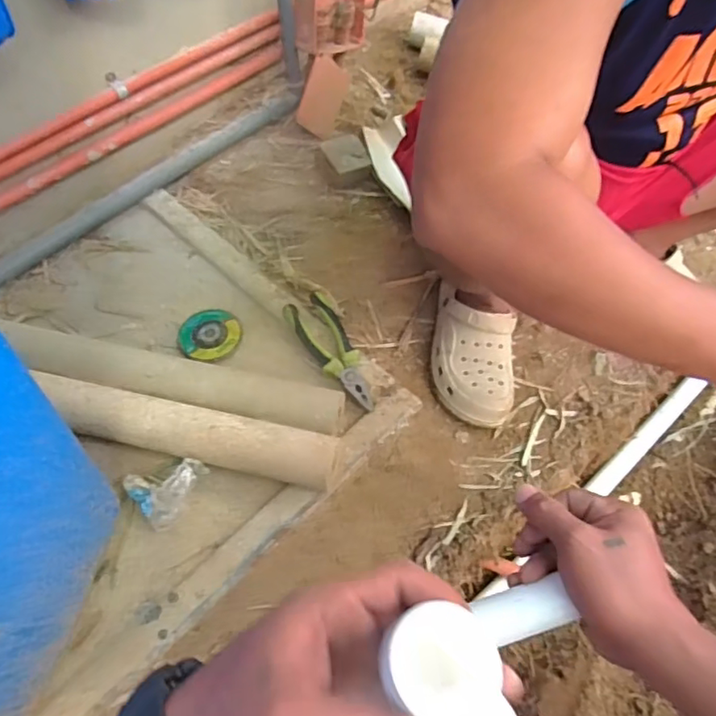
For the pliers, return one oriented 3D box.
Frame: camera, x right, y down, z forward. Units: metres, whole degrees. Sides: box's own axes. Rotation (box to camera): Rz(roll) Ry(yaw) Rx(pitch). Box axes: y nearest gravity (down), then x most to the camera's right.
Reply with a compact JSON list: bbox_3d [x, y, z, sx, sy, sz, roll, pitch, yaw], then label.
[{"bbox_3d":[-0.032,-0.011,0.780,0.061,0.020,0.188,-25,59,-17],"label":"pliers"}]

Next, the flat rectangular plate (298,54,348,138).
[{"bbox_3d":[-0.060,-0.464,1.039,0.009,0.105,0.124,24,98,25],"label":"flat rectangular plate"}]

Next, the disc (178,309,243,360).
[{"bbox_3d":[-0.207,-0.035,0.817,0.083,0.013,0.091,0,55,0],"label":"disc"}]

